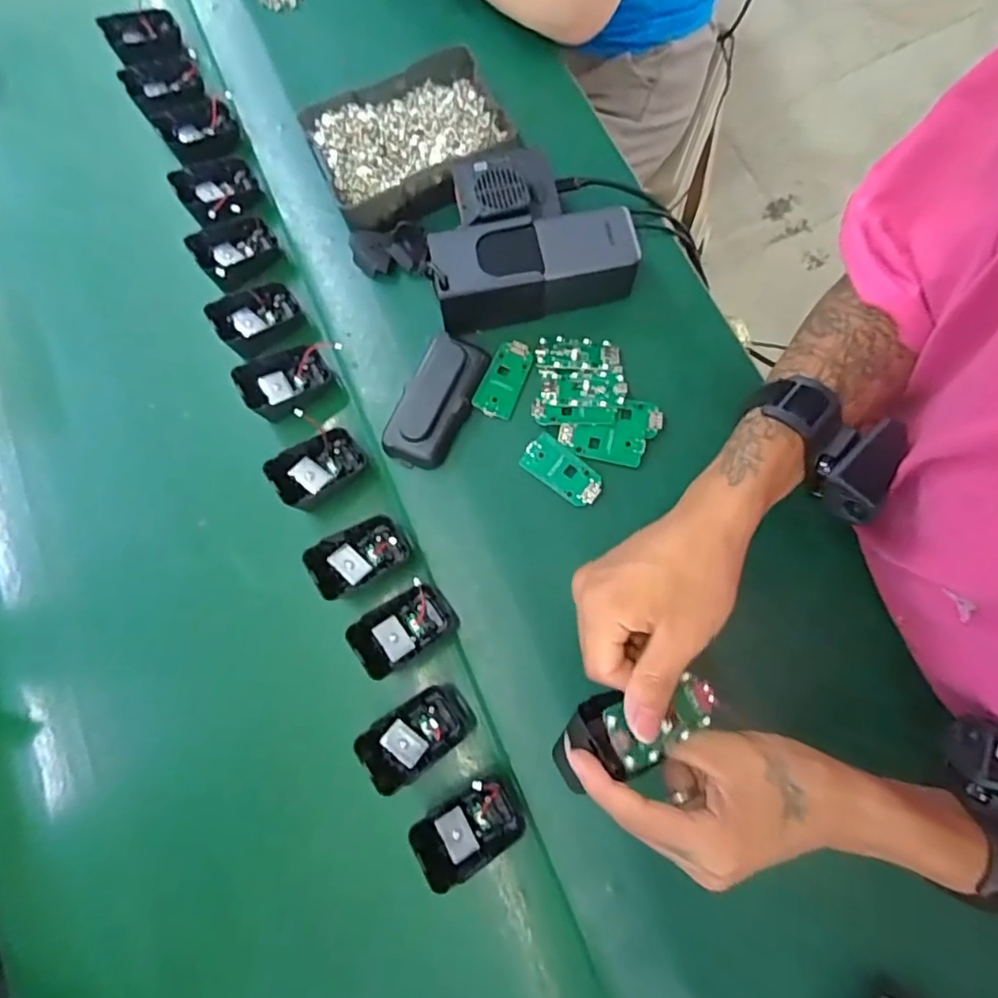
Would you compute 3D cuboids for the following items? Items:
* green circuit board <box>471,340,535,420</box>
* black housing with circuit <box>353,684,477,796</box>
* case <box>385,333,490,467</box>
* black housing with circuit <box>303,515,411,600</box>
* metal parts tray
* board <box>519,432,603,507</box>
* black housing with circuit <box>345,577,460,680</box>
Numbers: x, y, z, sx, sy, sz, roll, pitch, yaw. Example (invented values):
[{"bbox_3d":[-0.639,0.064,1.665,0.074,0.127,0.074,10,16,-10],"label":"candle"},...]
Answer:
[{"bbox_3d":[0.004,-0.096,0.467,0.032,0.005,0.064,21,77,4],"label":"green circuit board"},{"bbox_3d":[-0.056,0.158,0.402,0.079,0.018,0.044,-25,67,-34],"label":"black housing with circuit"},{"bbox_3d":[-0.048,-0.076,0.460,0.053,0.027,0.104,19,77,4],"label":"case"},{"bbox_3d":[-0.102,0.041,0.433,0.068,0.027,0.043,-31,79,-8],"label":"black housing with circuit"},{"bbox_3d":[-0.076,-0.304,0.515,0.157,0.047,0.124,-27,78,-7],"label":"metal parts tray"},{"bbox_3d":[0.048,-0.022,0.445,0.064,0.004,0.031,38,79,8],"label":"board"},{"bbox_3d":[-0.067,0.090,0.415,0.068,0.033,0.046,-38,80,-9],"label":"black housing with circuit"}]

